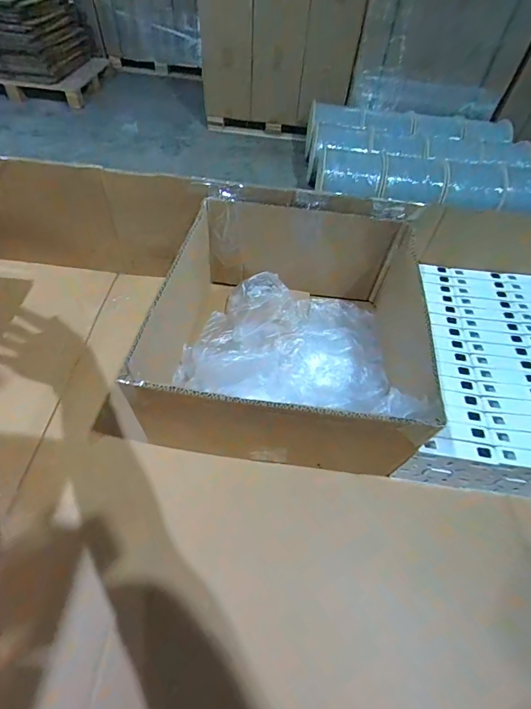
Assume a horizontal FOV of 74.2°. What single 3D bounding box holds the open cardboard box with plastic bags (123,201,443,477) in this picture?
[{"bbox_3d":[0.021,-0.046,0.461,0.327,0.140,0.330,5,53,3],"label":"open cardboard box with plastic bags"}]

